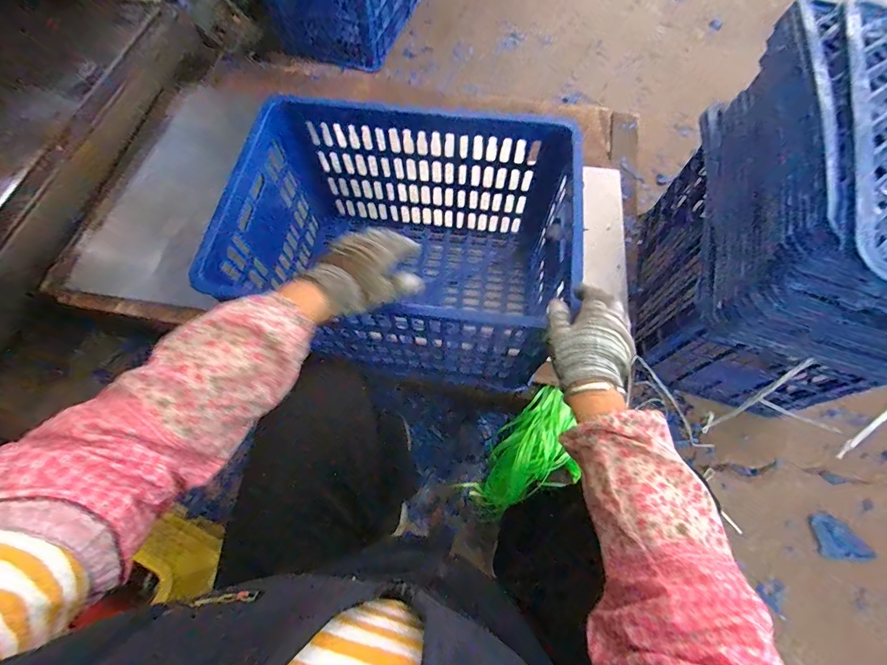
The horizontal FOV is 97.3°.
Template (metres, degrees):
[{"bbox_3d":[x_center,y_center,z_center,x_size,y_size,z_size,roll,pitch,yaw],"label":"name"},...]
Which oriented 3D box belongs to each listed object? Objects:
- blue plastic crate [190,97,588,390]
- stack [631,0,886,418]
[{"bbox_3d":[-0.060,-0.145,0.688,0.492,0.289,0.347,9,67,3],"label":"blue plastic crate"},{"bbox_3d":[0.676,-0.150,0.701,0.436,0.484,0.559,16,67,5],"label":"stack"}]

